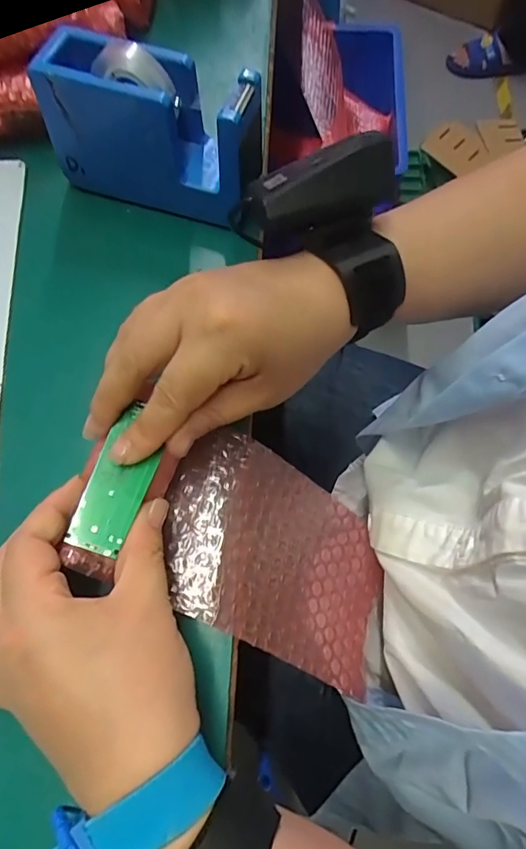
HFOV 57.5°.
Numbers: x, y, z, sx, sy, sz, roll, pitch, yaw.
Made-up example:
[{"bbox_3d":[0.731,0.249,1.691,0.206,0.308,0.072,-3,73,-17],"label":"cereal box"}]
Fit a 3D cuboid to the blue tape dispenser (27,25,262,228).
[{"bbox_3d":[-0.070,-0.188,0.307,0.137,0.100,0.059,16,69,6],"label":"blue tape dispenser"}]

